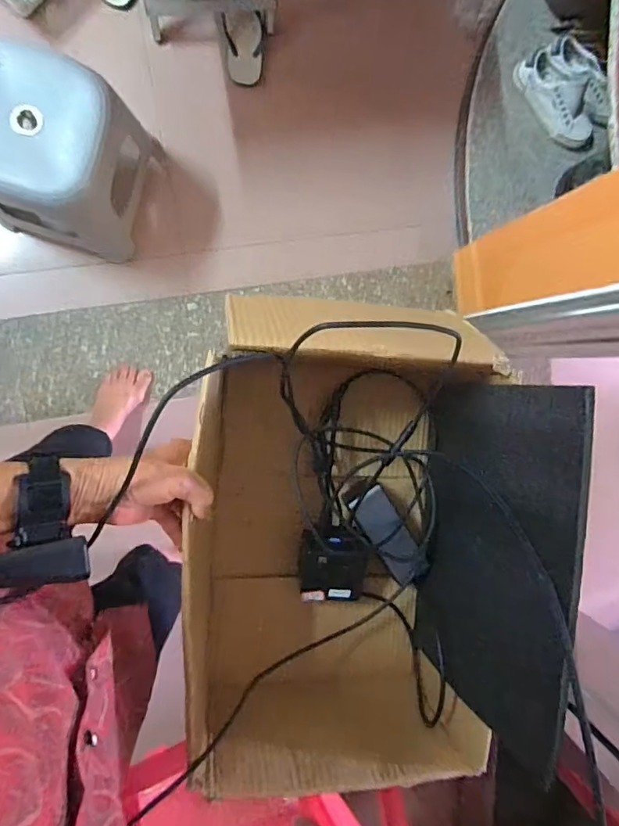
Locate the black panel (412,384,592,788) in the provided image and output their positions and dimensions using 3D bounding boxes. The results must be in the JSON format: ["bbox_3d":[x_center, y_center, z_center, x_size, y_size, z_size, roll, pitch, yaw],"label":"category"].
[{"bbox_3d":[0.183,0.142,0.512,0.006,0.229,0.337,1,94,-17],"label":"black panel"}]

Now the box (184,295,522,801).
[{"bbox_3d":[0.026,0.145,0.553,0.293,0.179,0.473,1,95,-8],"label":"box"}]

